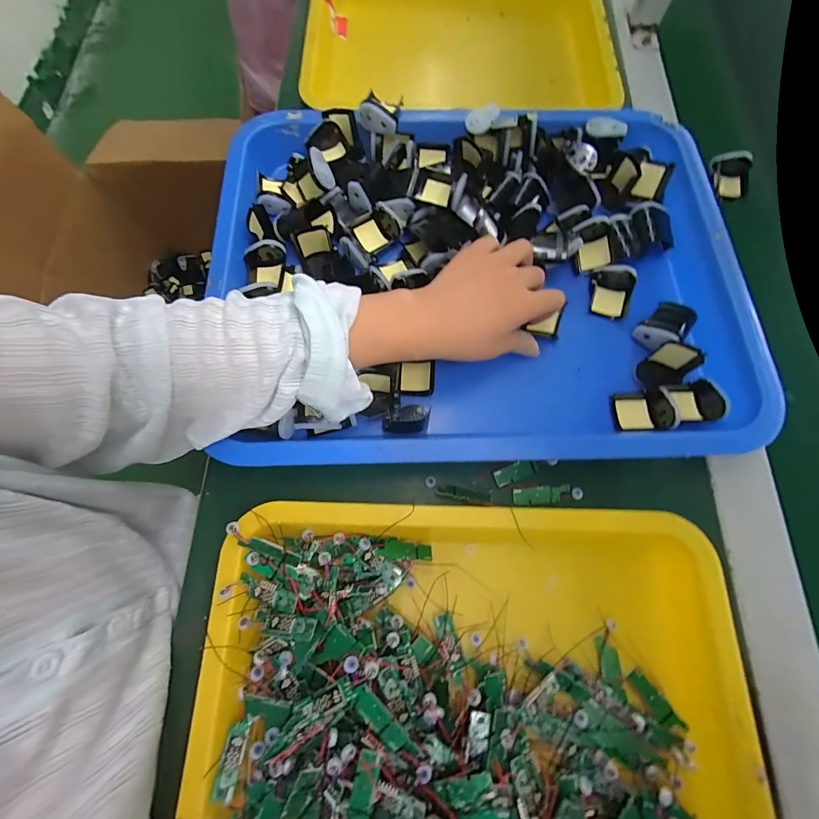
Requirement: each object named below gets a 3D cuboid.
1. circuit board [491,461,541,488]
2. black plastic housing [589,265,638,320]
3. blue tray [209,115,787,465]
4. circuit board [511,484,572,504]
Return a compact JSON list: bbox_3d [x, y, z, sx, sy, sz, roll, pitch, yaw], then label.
[{"bbox_3d":[0.083,0.049,0.296,0.033,0.006,0.013,-22,75,-1],"label":"circuit board"},{"bbox_3d":[0.181,-0.104,0.336,0.033,0.020,0.042,10,72,2],"label":"black plastic housing"},{"bbox_3d":[0.061,-0.118,0.330,0.435,0.046,0.330,-2,72,-2],"label":"blue tray"},{"bbox_3d":[0.102,0.066,0.292,0.043,0.004,0.013,-5,73,-3],"label":"circuit board"}]

